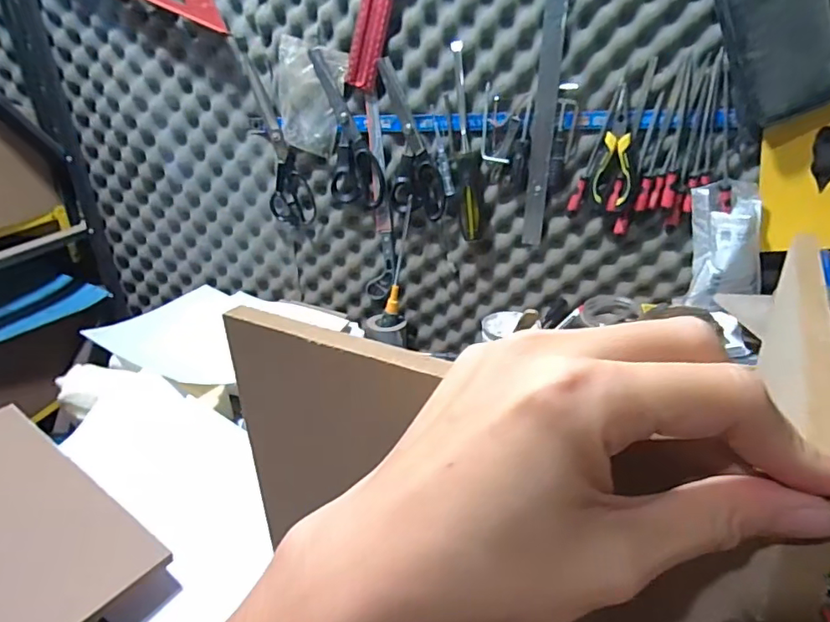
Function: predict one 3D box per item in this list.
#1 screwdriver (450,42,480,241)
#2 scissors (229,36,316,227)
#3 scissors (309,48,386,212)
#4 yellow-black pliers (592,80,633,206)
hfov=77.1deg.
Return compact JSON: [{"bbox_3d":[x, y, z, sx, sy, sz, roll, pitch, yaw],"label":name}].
[{"bbox_3d":[0.071,-0.225,0.715,0.028,0.252,0.029,-8,25,-11],"label":"screwdriver"},{"bbox_3d":[-0.206,-0.261,0.782,0.073,0.267,0.010,-3,20,15],"label":"scissors"},{"bbox_3d":[-0.093,-0.256,0.746,0.081,0.217,0.010,-3,22,8],"label":"scissors"},{"bbox_3d":[0.258,-0.210,0.668,0.049,0.142,0.019,5,26,17],"label":"yellow-black pliers"}]

